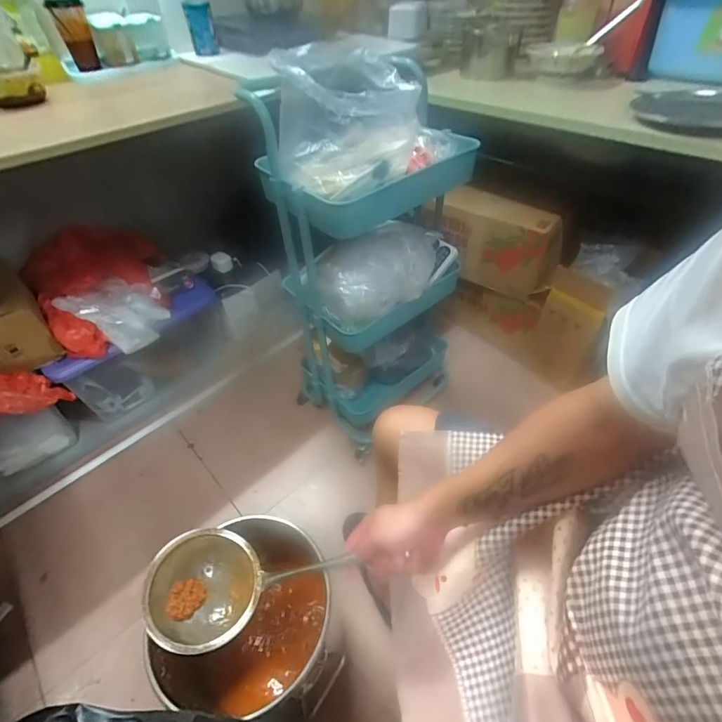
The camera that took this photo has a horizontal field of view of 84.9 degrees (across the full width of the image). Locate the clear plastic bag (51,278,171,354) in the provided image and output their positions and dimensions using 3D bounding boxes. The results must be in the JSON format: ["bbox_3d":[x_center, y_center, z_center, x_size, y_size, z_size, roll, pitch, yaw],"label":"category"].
[{"bbox_3d":[-0.697,-0.139,1.144,0.263,0.107,0.181,20,50,21],"label":"clear plastic bag"}]

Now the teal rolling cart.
[{"bbox_3d":[0.012,-0.229,0.980,0.369,0.811,0.337,-35,54,-27],"label":"teal rolling cart"}]

